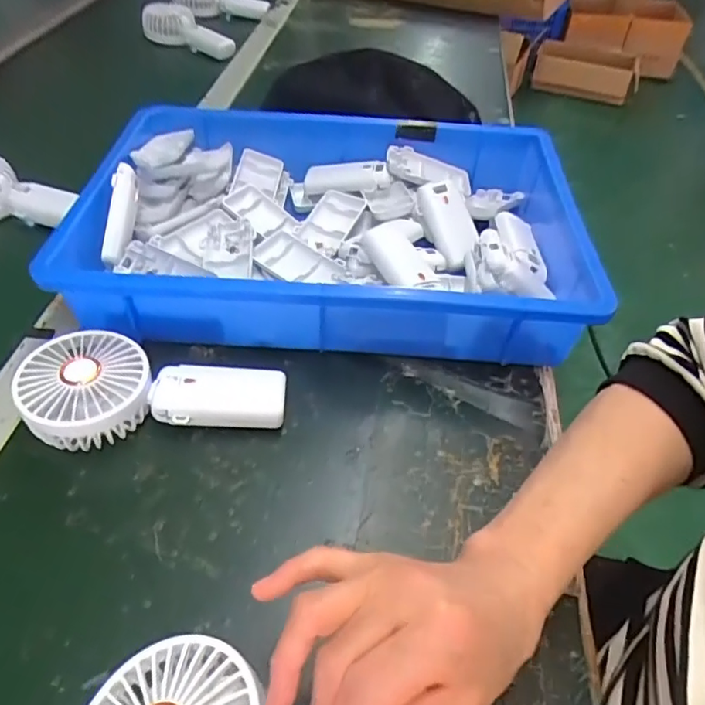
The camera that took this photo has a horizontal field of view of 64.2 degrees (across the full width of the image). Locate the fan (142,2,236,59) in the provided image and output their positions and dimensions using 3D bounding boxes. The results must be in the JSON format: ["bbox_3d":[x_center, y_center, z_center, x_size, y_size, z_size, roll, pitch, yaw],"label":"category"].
[{"bbox_3d":[-0.289,-0.565,0.996,0.159,0.073,0.028,14,46,-15],"label":"fan"}]

